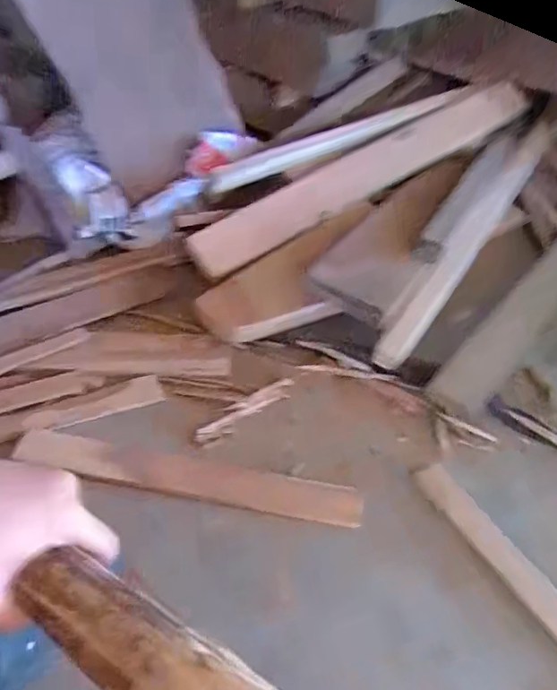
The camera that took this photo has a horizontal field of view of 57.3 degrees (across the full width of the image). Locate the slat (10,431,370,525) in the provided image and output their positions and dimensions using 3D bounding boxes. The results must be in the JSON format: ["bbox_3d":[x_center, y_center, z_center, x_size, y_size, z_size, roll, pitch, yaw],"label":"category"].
[{"bbox_3d":[-0.108,0.160,0.618,0.415,0.012,0.052,9,49,2],"label":"slat"}]

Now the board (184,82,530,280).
[{"bbox_3d":[0.176,-0.312,0.893,0.732,0.043,0.090,-31,89,-17],"label":"board"}]

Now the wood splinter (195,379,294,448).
[{"bbox_3d":[-0.044,0.088,0.689,0.153,0.004,0.030,-29,73,-25],"label":"wood splinter"}]

